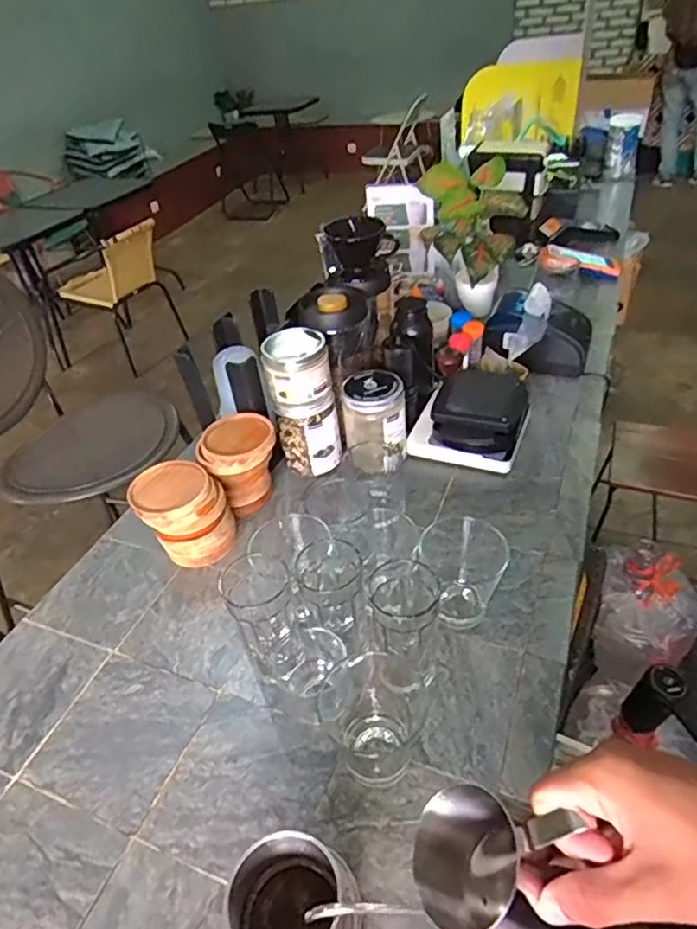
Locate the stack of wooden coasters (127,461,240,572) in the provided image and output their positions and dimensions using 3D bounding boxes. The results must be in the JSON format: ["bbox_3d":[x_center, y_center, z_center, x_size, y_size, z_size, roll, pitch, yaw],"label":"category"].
[{"bbox_3d":[-0.217,0.068,0.781,0.113,0.110,0.097,-10,40,-4],"label":"stack of wooden coasters"}]

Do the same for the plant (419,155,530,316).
[{"bbox_3d":[0.242,-0.435,1.147,0.180,0.279,0.170,3,41,12],"label":"plant"}]

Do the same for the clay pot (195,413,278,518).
[{"bbox_3d":[-0.150,0.005,0.828,0.099,0.119,0.092,-10,40,-3],"label":"clay pot"}]

